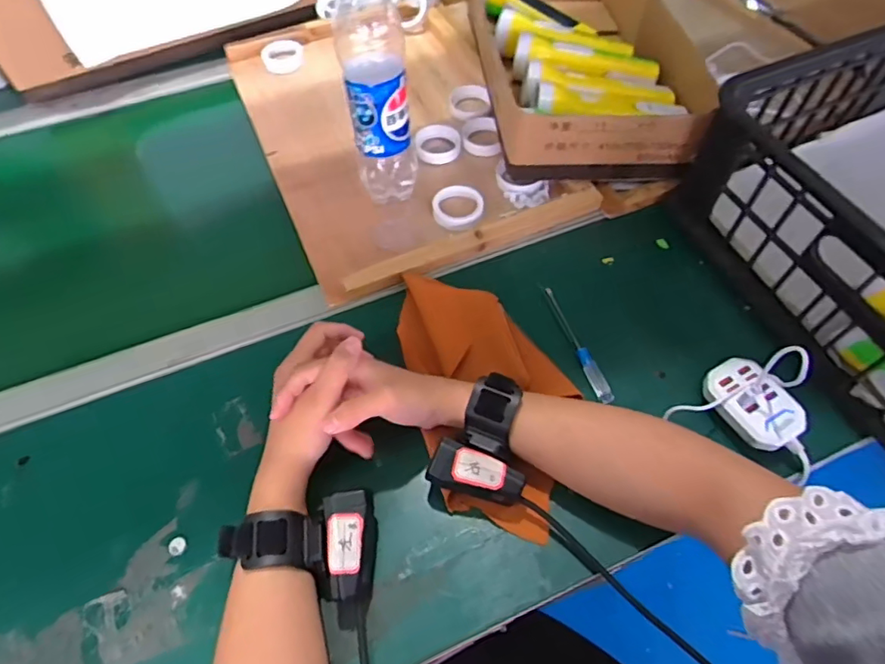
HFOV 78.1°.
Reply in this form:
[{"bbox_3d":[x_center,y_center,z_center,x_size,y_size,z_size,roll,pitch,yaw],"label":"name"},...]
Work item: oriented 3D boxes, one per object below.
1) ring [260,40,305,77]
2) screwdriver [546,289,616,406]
[{"bbox_3d":[-0.218,-0.377,0.747,0.055,0.015,0.059,-1,57,1],"label":"ring"},{"bbox_3d":[0.122,0.009,0.497,0.011,0.014,0.130,-15,58,-8],"label":"screwdriver"}]

